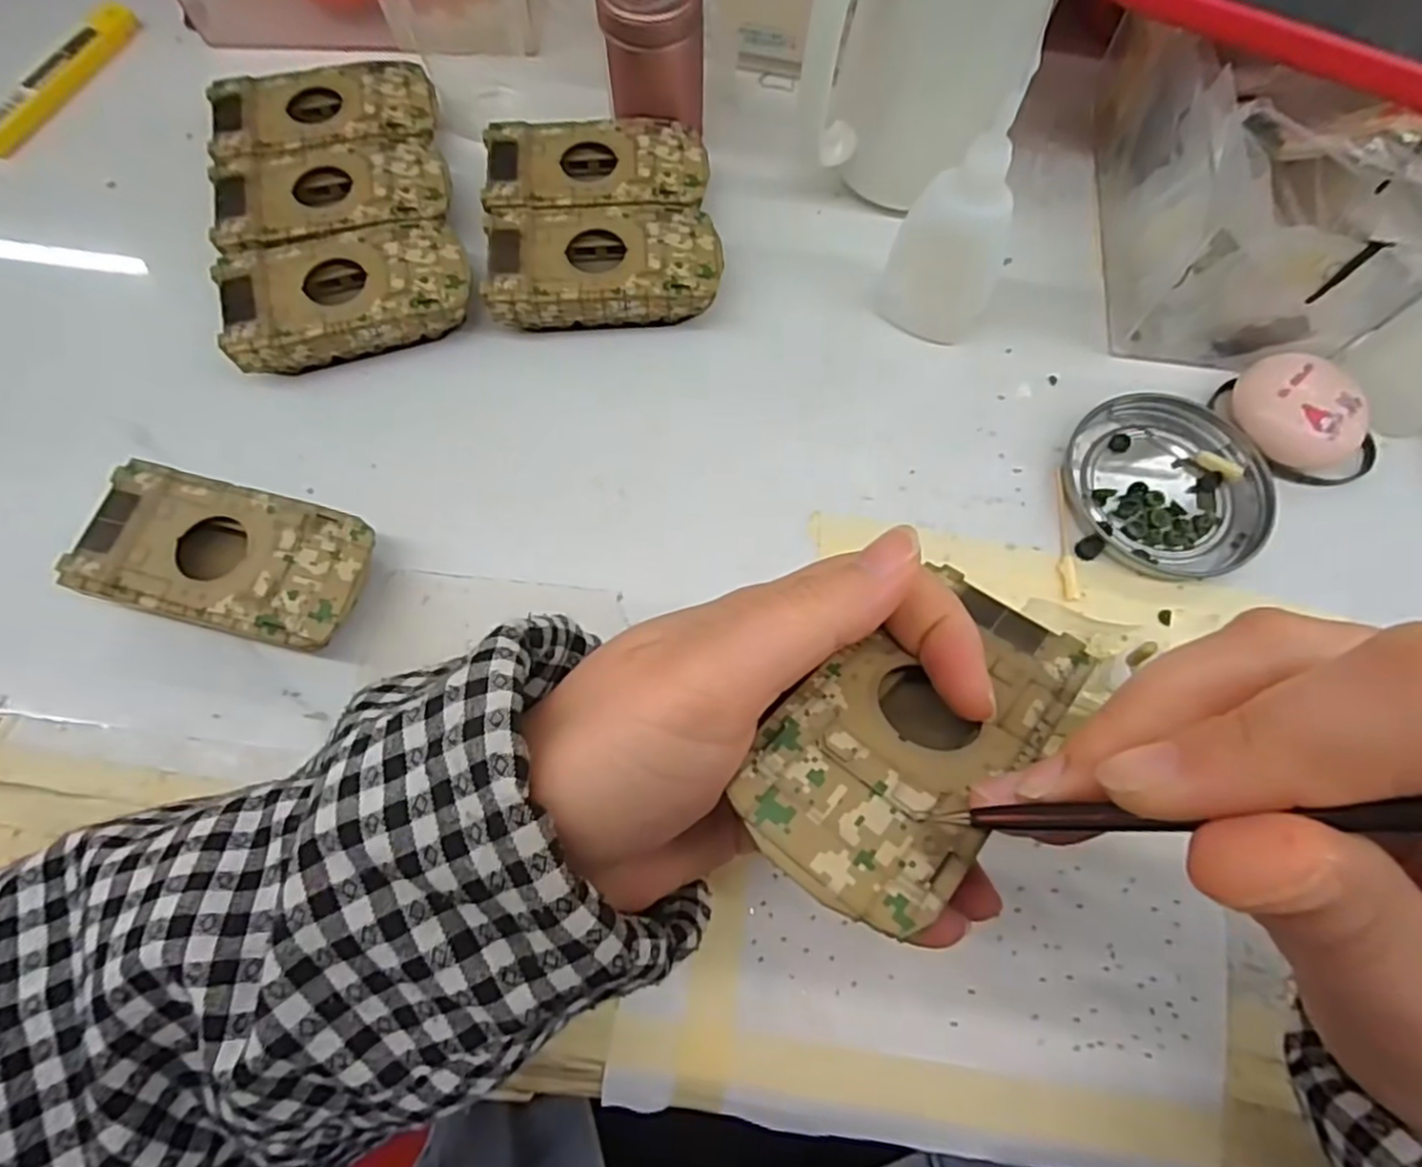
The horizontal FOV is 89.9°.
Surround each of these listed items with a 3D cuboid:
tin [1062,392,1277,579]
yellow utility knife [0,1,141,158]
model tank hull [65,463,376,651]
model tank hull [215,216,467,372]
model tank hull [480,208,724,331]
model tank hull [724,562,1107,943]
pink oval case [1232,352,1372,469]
[{"bbox_3d":[0.183,-0.041,0.286,0.074,0.009,0.078,0,70,-1],"label":"tin"},{"bbox_3d":[-0.320,-0.250,0.350,0.018,0.010,0.107,20,71,6],"label":"yellow utility knife"},{"bbox_3d":[-0.171,-0.007,0.258,0.094,0.025,0.050,13,71,4],"label":"model tank hull"},{"bbox_3d":[-0.149,-0.118,0.299,0.093,0.027,0.049,-16,71,-7],"label":"model tank hull"},{"bbox_3d":[-0.045,-0.133,0.307,0.095,0.027,0.050,-3,70,-2],"label":"model tank hull"},{"bbox_3d":[0.050,0.037,0.170,0.095,0.020,0.048,-32,58,-29],"label":"model tank hull"},{"bbox_3d":[0.235,-0.069,0.288,0.038,0.022,0.047,-15,71,-6],"label":"pink oval case"}]

